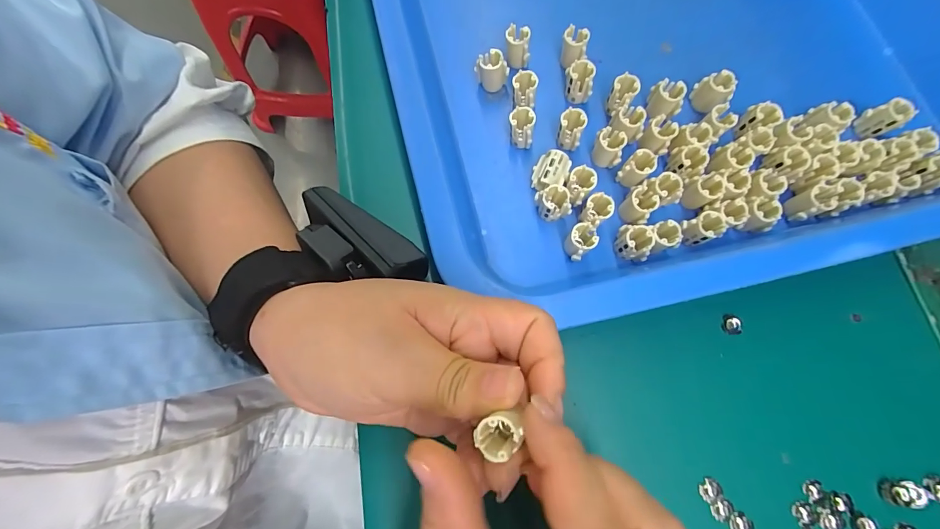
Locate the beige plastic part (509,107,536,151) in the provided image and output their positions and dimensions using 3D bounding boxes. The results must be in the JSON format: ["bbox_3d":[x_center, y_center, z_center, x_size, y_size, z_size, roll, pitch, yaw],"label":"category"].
[{"bbox_3d":[0.029,-0.077,0.231,0.014,0.025,0.015,9,73,2],"label":"beige plastic part"}]

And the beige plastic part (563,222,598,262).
[{"bbox_3d":[0.057,-0.010,0.212,0.014,0.020,0.019,38,76,10],"label":"beige plastic part"}]

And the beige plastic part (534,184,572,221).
[{"bbox_3d":[0.045,-0.033,0.218,0.017,0.019,0.013,-1,73,-1],"label":"beige plastic part"}]

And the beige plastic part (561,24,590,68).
[{"bbox_3d":[0.061,-0.126,0.237,0.014,0.021,0.014,13,73,3],"label":"beige plastic part"}]

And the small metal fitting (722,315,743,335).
[{"bbox_3d":[0.140,0.032,0.213,0.009,0.004,0.010,-1,72,-1],"label":"small metal fitting"}]

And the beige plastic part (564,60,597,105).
[{"bbox_3d":[0.062,-0.106,0.232,0.015,0.020,0.014,-3,73,-1],"label":"beige plastic part"}]

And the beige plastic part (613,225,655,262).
[{"bbox_3d":[0.086,-0.011,0.212,0.016,0.022,0.015,0,73,-1],"label":"beige plastic part"}]

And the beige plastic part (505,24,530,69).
[{"bbox_3d":[0.028,-0.130,0.240,0.014,0.019,0.014,-4,73,-2],"label":"beige plastic part"}]

